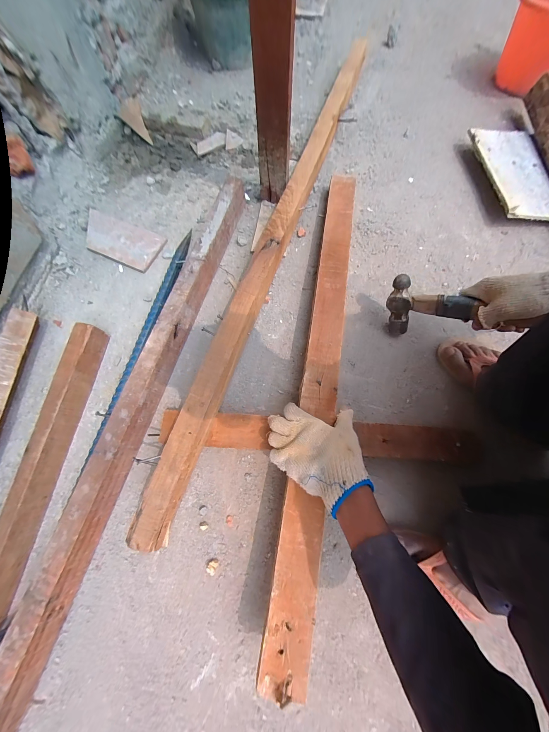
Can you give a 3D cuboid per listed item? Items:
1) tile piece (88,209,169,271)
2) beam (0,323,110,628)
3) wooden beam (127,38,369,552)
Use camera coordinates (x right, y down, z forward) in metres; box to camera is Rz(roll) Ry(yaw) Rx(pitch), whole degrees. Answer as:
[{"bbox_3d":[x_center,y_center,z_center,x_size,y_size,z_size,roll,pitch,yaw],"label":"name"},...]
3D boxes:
[{"bbox_3d":[-0.343,-0.279,0.564,0.187,0.013,0.100,22,74,7],"label":"tile piece"},{"bbox_3d":[-0.375,0.175,0.403,0.045,0.053,0.517,6,73,2],"label":"beam"},{"bbox_3d":[0.010,-0.261,0.488,0.046,0.041,1.159,19,74,6],"label":"wooden beam"}]

